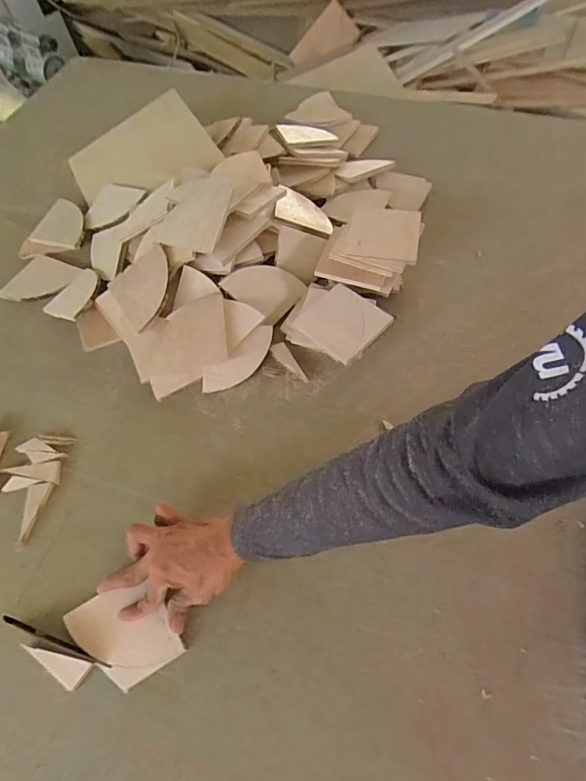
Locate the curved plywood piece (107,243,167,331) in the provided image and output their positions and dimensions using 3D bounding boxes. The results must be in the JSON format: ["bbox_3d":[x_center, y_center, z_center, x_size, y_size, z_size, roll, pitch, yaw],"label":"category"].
[{"bbox_3d":[-0.210,-0.150,0.690,0.095,0.006,0.101,-37,70,2],"label":"curved plywood piece"}]

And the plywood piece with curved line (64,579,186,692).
[{"bbox_3d":[-0.177,0.255,0.503,0.085,0.004,0.100,-33,73,-17],"label":"plywood piece with curved line"}]

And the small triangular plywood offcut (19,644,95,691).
[{"bbox_3d":[-0.250,0.289,0.500,0.076,0.008,0.027,11,58,8],"label":"small triangular plywood offcut"}]

